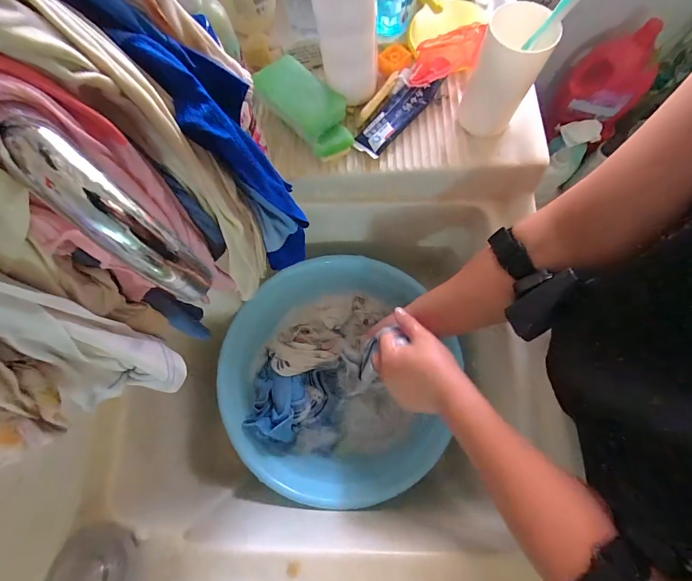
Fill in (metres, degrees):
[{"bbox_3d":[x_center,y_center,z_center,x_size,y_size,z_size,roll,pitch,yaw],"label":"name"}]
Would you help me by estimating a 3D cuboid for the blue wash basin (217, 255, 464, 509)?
[{"bbox_3d":[-0.015,0.123,0.541,0.325,0.104,0.339,-1,71,2],"label":"blue wash basin"}]

